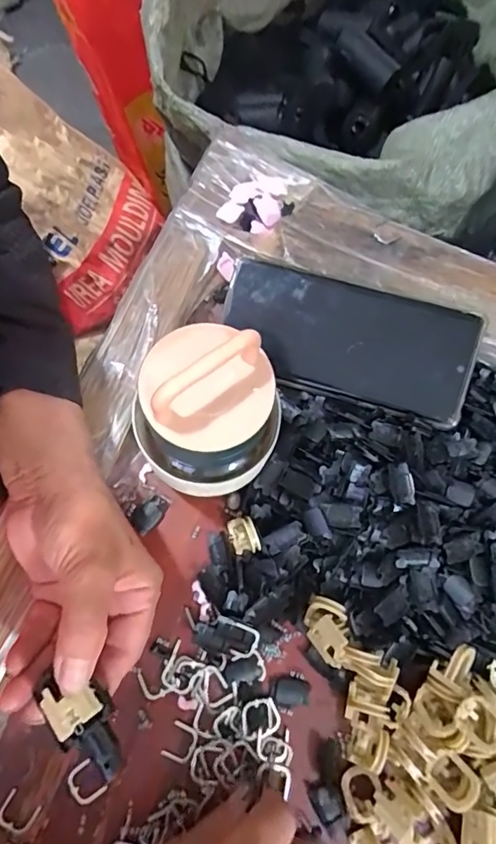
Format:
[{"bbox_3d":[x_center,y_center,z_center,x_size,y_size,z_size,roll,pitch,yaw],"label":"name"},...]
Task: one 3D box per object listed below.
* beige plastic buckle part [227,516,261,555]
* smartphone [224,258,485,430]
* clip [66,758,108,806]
[{"bbox_3d":[-0.003,0.068,0.291,0.015,0.019,0.023,-17,74,-9],"label":"beige plastic buckle part"},{"bbox_3d":[0.062,-0.052,0.318,0.160,0.006,0.075,16,96,10],"label":"smartphone"},{"bbox_3d":[-0.087,0.194,0.260,0.016,0.004,0.019,-32,75,-11],"label":"clip"}]

